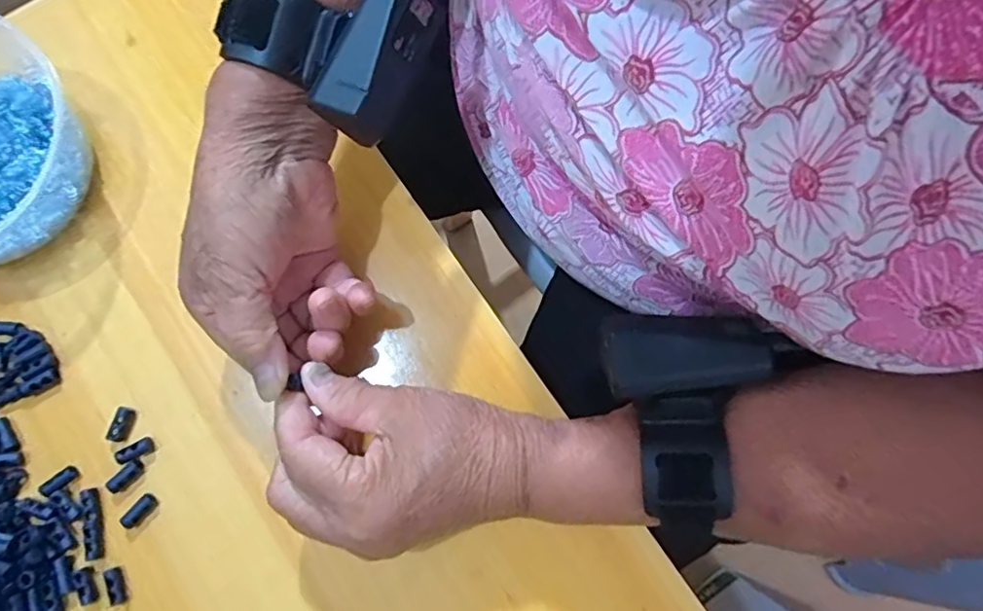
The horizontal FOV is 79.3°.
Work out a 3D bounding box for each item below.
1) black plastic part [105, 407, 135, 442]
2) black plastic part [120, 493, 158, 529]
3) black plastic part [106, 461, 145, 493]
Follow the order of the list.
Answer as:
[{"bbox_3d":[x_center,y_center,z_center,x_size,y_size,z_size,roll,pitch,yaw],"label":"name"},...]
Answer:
[{"bbox_3d":[-0.202,0.065,0.322,0.010,0.004,0.019,18,79,3],"label":"black plastic part"},{"bbox_3d":[-0.187,0.109,0.314,0.009,0.006,0.019,42,82,7],"label":"black plastic part"},{"bbox_3d":[-0.196,0.092,0.316,0.020,0.005,0.008,-44,82,-8],"label":"black plastic part"}]

